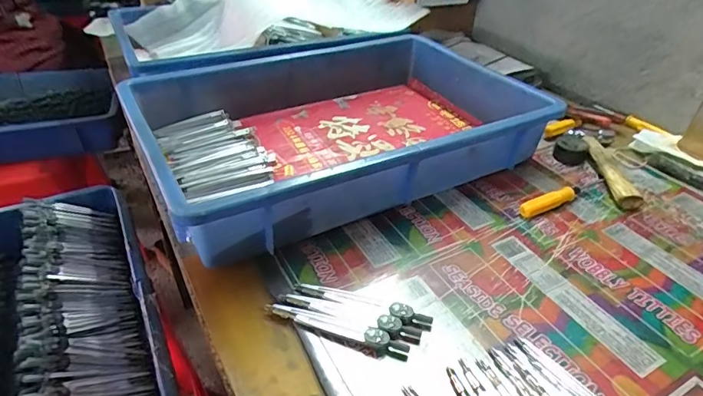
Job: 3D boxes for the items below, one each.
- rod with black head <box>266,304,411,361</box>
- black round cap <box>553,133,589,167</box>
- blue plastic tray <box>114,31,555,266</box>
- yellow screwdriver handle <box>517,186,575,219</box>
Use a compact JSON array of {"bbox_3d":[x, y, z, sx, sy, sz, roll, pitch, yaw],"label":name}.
[{"bbox_3d":[-0.012,0.097,0.339,0.111,0.008,0.015,15,39,16],"label":"rod with black head"},{"bbox_3d":[0.272,-0.060,0.552,0.037,0.023,0.040,23,42,25],"label":"black round cap"},{"bbox_3d":[-0.016,-0.096,0.534,0.429,0.081,0.313,-18,42,-25],"label":"blue plastic tray"},{"bbox_3d":[0.207,0.004,0.469,0.072,0.017,0.014,-15,40,-21],"label":"yellow screwdriver handle"}]

